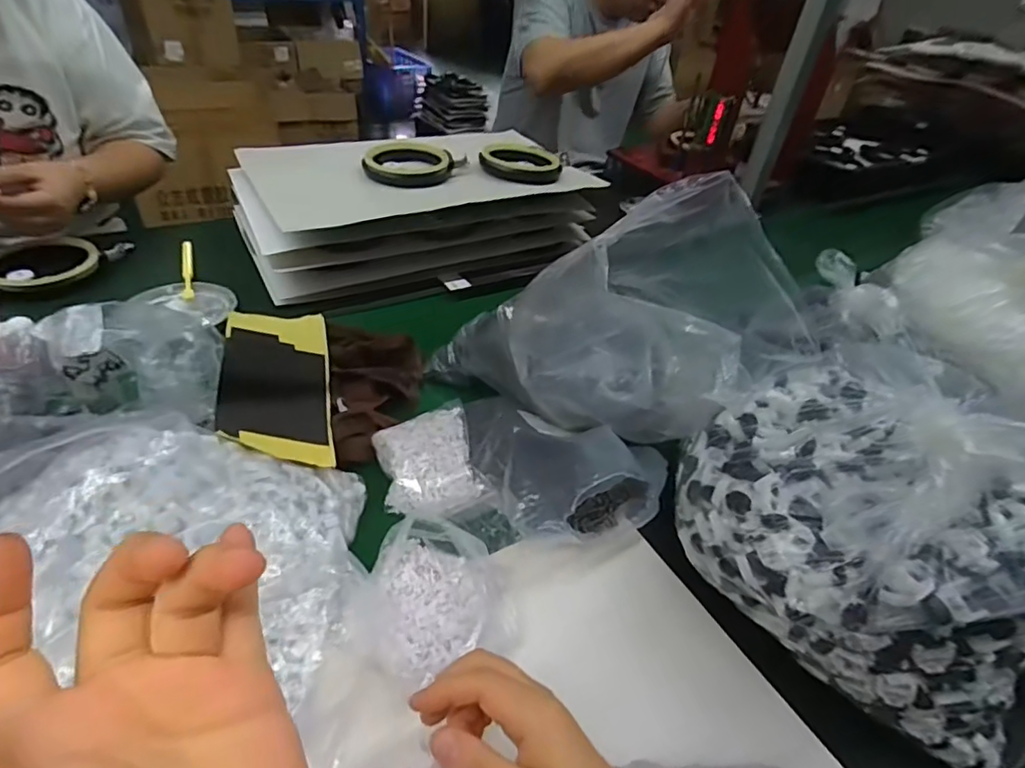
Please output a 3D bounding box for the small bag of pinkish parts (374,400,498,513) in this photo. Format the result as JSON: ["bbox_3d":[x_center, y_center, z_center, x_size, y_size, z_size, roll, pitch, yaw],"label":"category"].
[{"bbox_3d":[-0.080,0.073,0.517,0.090,0.019,0.103,-21,56,-4],"label":"small bag of pinkish parts"}]

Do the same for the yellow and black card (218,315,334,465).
[{"bbox_3d":[-0.224,-0.007,0.528,0.096,0.011,0.210,9,36,-31],"label":"yellow and black card"}]

